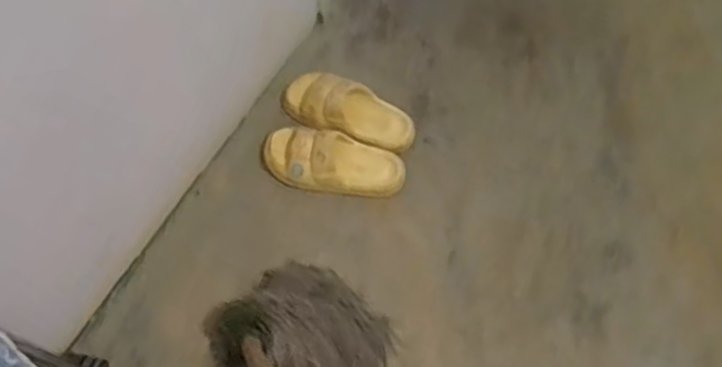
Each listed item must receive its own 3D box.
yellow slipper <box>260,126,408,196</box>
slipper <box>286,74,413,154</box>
[{"bbox_3d":[-0.054,-0.038,1.408,0.261,0.080,0.106,13,68,7],"label":"yellow slipper"},{"bbox_3d":[-0.033,-0.138,1.457,0.274,0.086,0.112,25,70,12],"label":"slipper"}]

